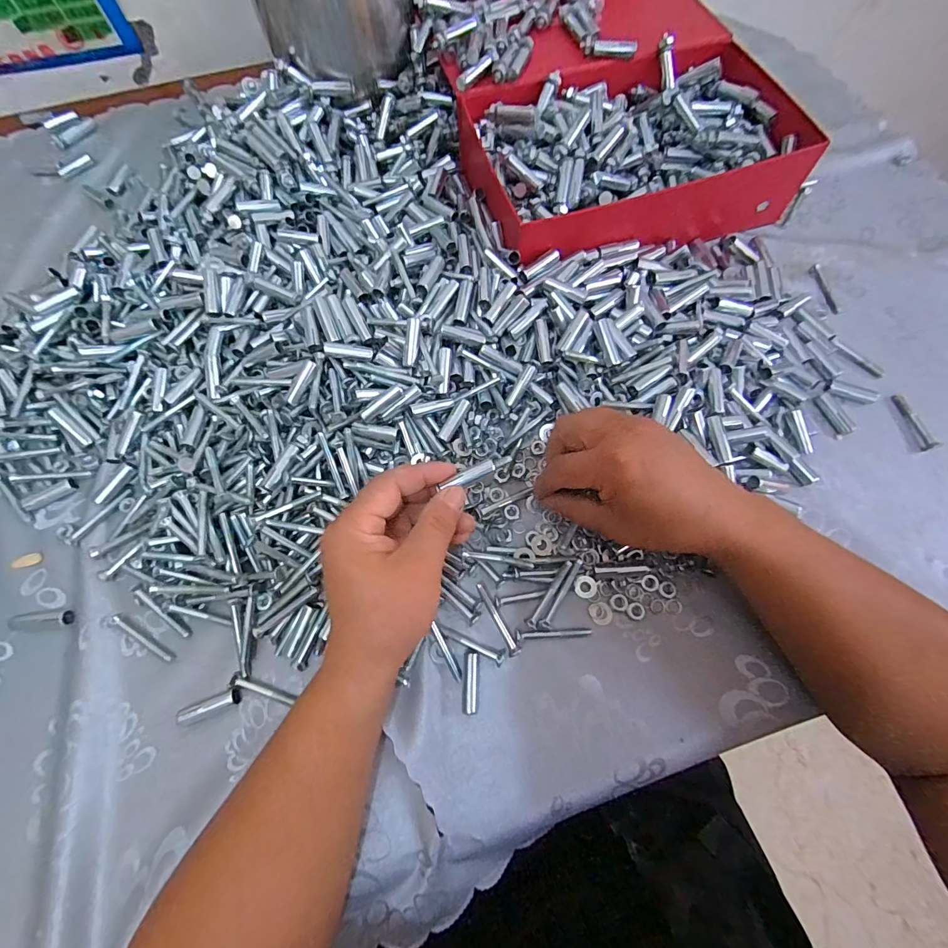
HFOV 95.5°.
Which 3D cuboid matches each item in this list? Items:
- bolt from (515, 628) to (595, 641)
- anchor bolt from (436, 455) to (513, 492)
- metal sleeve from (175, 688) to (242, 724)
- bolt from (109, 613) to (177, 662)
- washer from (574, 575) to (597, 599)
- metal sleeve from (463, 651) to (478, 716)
[{"bbox_3d":[0.059,0.117,0.314,0.056,0.007,0.006,-2,70,0],"label":"bolt"},{"bbox_3d":[0.001,0.000,0.290,0.053,0.006,0.008,-23,71,-21],"label":"anchor bolt"},{"bbox_3d":[-0.185,0.163,0.301,0.042,0.009,0.010,-21,71,-6],"label":"metal sleeve"},{"bbox_3d":[-0.247,0.122,0.320,0.061,0.004,0.008,27,73,10],"label":"bolt"},{"bbox_3d":[0.085,0.086,0.328,0.017,0.004,0.016,0,70,1],"label":"washer"},{"bbox_3d":[-0.002,0.148,0.305,0.009,0.010,0.040,2,70,2],"label":"metal sleeve"}]

